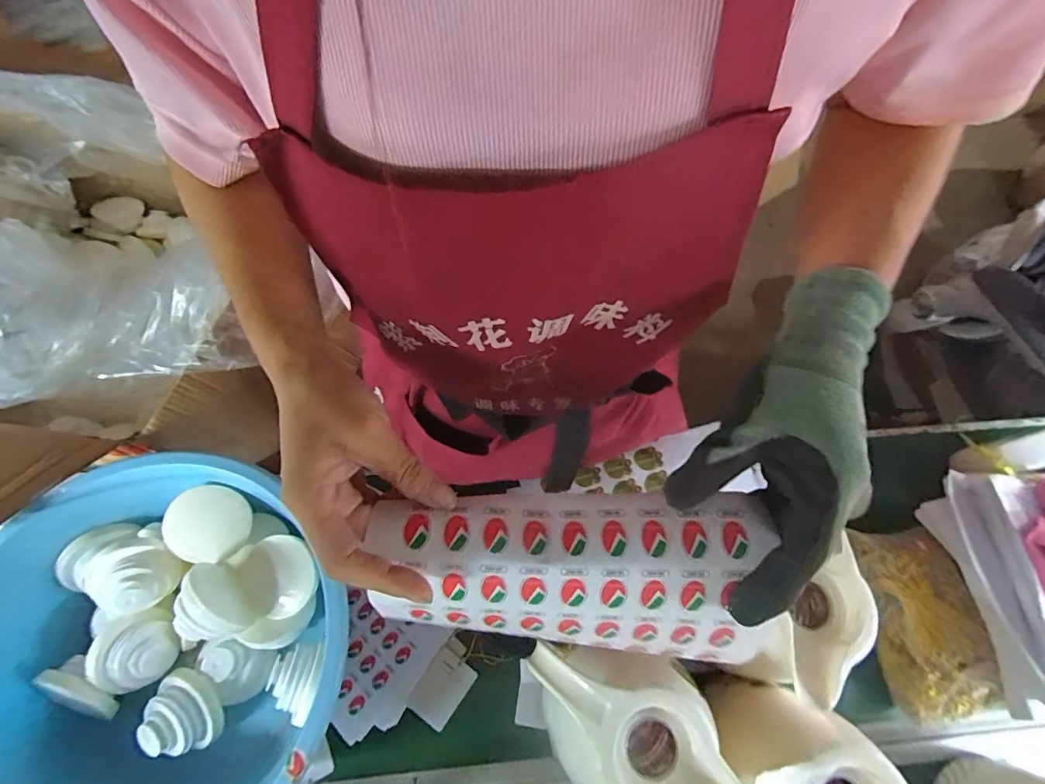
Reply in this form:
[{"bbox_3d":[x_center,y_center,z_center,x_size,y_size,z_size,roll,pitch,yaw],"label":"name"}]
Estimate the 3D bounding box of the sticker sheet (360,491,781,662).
[{"bbox_3d":[0.027,0.106,0.285,0.219,0.052,0.082,4,69,1],"label":"sticker sheet"}]

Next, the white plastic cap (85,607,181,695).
[{"bbox_3d":[-0.400,0.267,0.497,0.074,0.028,0.074,-9,70,-21],"label":"white plastic cap"}]

